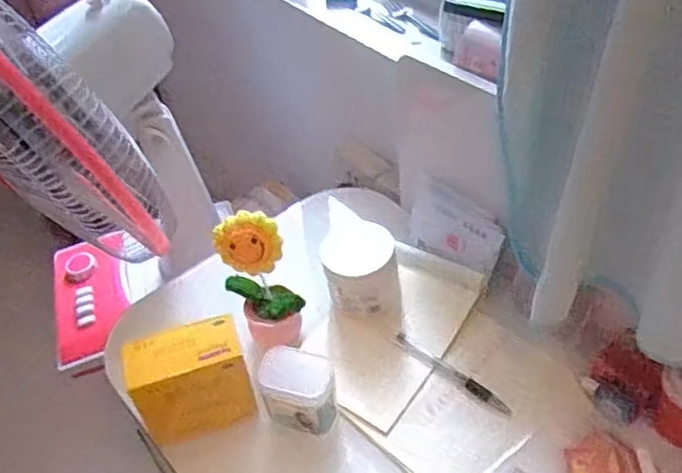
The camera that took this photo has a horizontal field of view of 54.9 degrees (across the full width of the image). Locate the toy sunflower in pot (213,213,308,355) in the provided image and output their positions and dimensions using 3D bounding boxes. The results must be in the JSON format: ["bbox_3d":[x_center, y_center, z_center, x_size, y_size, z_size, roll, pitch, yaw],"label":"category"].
[{"bbox_3d":[-0.076,0.045,0.647,0.057,0.135,0.068,-30,50,-23],"label":"toy sunflower in pot"}]

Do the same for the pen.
[{"bbox_3d":[0.108,0.132,0.638,0.132,0.005,0.013,31,55,31],"label":"pen"}]

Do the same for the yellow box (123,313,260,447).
[{"bbox_3d":[-0.133,0.134,0.597,0.099,0.104,0.059,-17,46,-11],"label":"yellow box"}]

